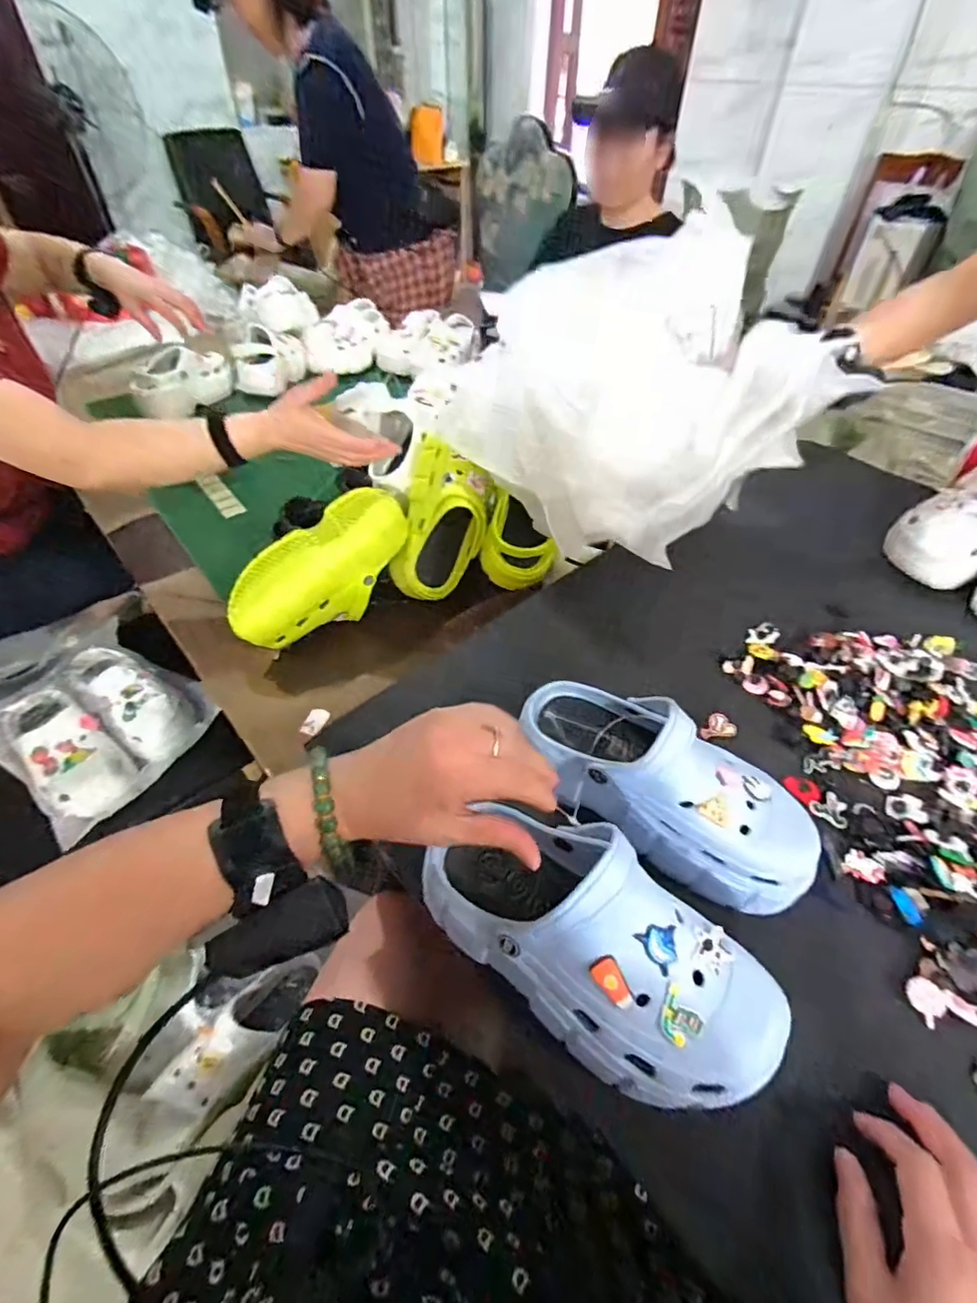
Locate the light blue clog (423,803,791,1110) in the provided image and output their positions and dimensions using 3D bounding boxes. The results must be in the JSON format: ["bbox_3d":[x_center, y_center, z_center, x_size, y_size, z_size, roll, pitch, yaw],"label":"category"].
[{"bbox_3d":[0.069,0.178,0.335,0.226,0.091,0.099,30,54,23],"label":"light blue clog"}]

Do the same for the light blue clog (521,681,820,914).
[{"bbox_3d":[0.137,0.089,0.421,0.244,0.104,0.090,35,56,23],"label":"light blue clog"}]

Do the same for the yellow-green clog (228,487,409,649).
[{"bbox_3d":[-0.223,-0.109,0.742,0.264,0.131,0.098,-44,46,-1],"label":"yellow-green clog"}]

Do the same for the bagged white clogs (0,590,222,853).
[{"bbox_3d":[-0.663,0.097,0.885,0.377,0.096,0.320,35,56,27],"label":"bagged white clogs"}]

